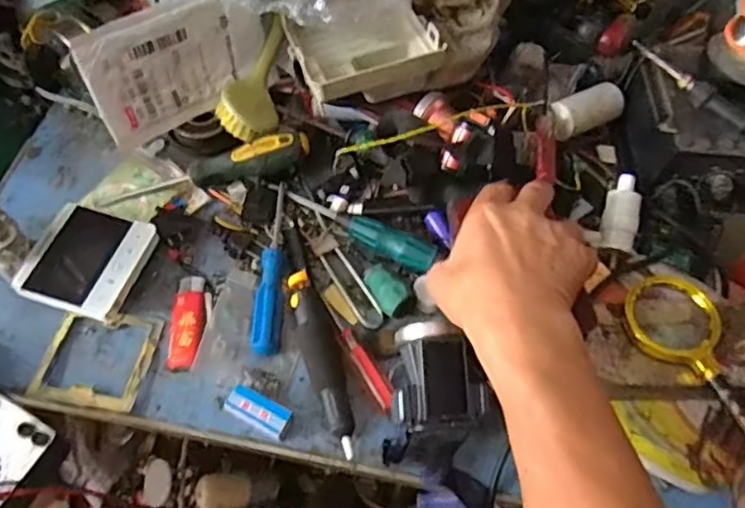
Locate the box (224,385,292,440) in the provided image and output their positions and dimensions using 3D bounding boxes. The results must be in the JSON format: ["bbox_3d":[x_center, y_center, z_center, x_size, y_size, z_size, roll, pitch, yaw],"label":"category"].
[{"bbox_3d":[-0.086,0.121,0.492,0.051,0.016,0.022,26,62,11],"label":"box"}]

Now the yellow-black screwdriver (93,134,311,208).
[{"bbox_3d":[-0.149,-0.069,0.587,0.192,0.046,0.025,-15,61,4],"label":"yellow-black screwdriver"}]

